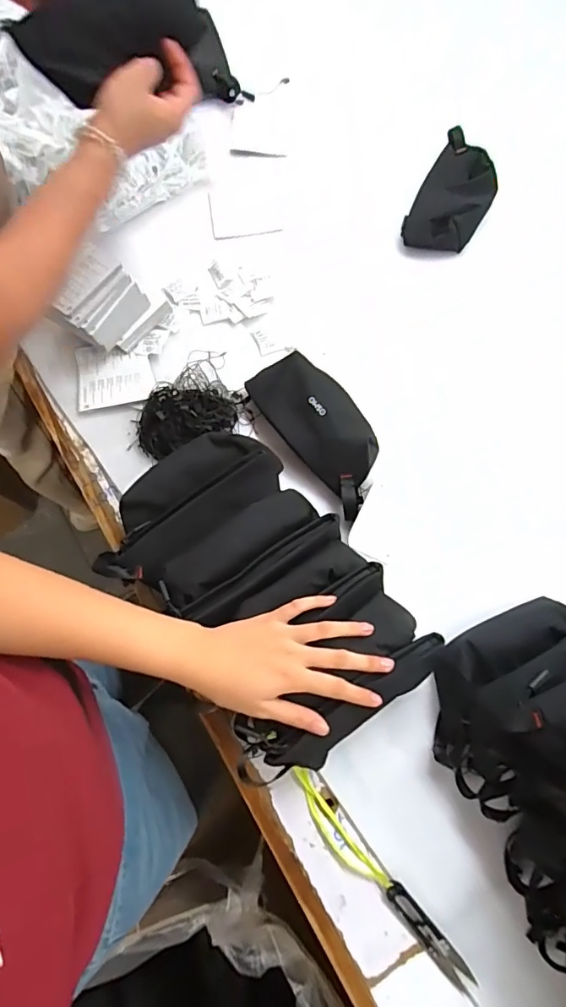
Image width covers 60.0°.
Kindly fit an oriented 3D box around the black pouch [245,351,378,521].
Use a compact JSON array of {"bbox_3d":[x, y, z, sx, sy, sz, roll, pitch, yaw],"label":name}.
[{"bbox_3d":[0.044,-0.093,0.583,0.088,0.051,0.213,-36,75,-9],"label":"black pouch"}]

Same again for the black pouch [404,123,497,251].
[{"bbox_3d":[0.248,-0.442,0.700,0.098,0.038,0.210,25,75,10],"label":"black pouch"}]

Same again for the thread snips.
[{"bbox_3d":[0.134,0.398,0.452,0.020,0.010,0.100,-40,75,-10],"label":"thread snips"}]

